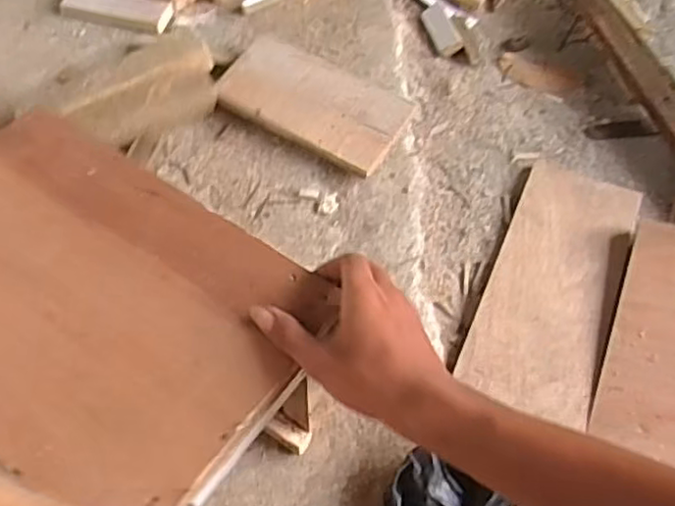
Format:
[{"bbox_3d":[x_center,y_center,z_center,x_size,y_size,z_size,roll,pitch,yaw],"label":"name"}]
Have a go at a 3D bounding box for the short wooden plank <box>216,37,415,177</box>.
[{"bbox_3d":[-0.030,-0.188,0.821,0.225,0.012,0.120,29,69,13],"label":"short wooden plank"}]

